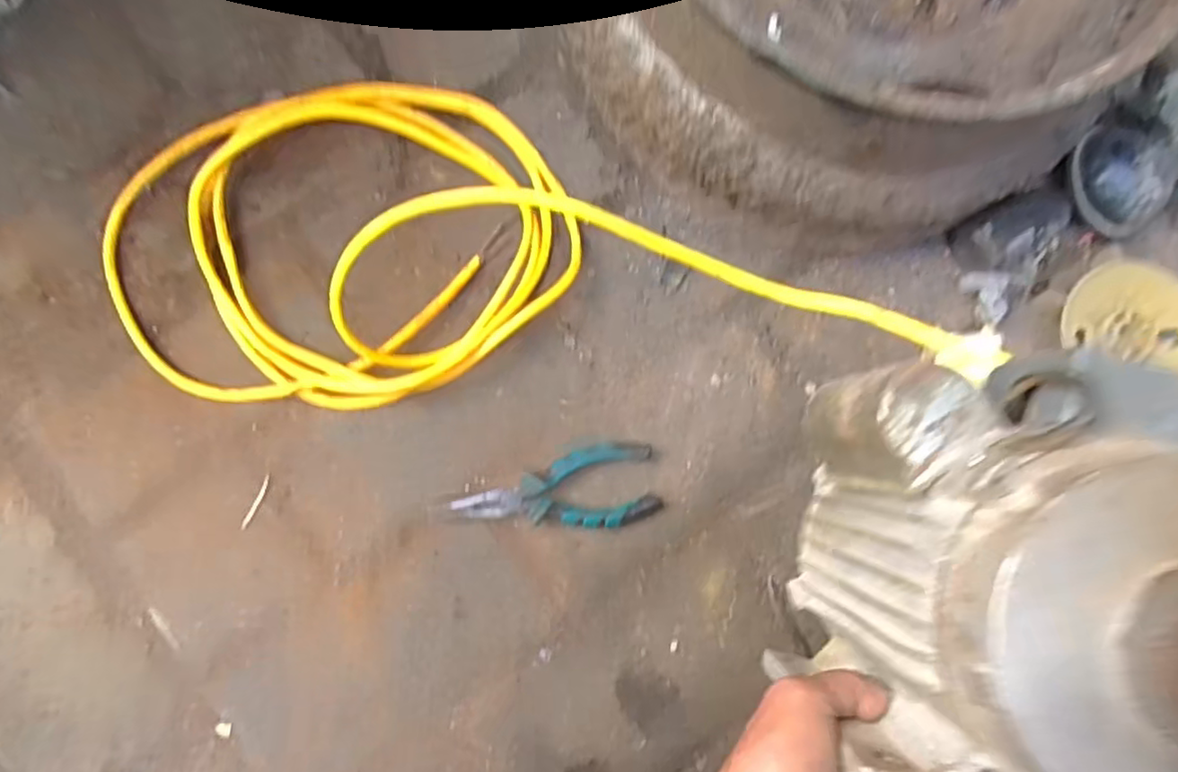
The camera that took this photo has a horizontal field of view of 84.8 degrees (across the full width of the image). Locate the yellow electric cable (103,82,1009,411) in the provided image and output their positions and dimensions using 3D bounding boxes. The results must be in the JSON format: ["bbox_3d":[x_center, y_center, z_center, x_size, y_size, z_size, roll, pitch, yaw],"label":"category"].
[{"bbox_3d":[-0.061,-0.113,0.434,0.563,0.112,0.236,-3,86,-3],"label":"yellow electric cable"}]

